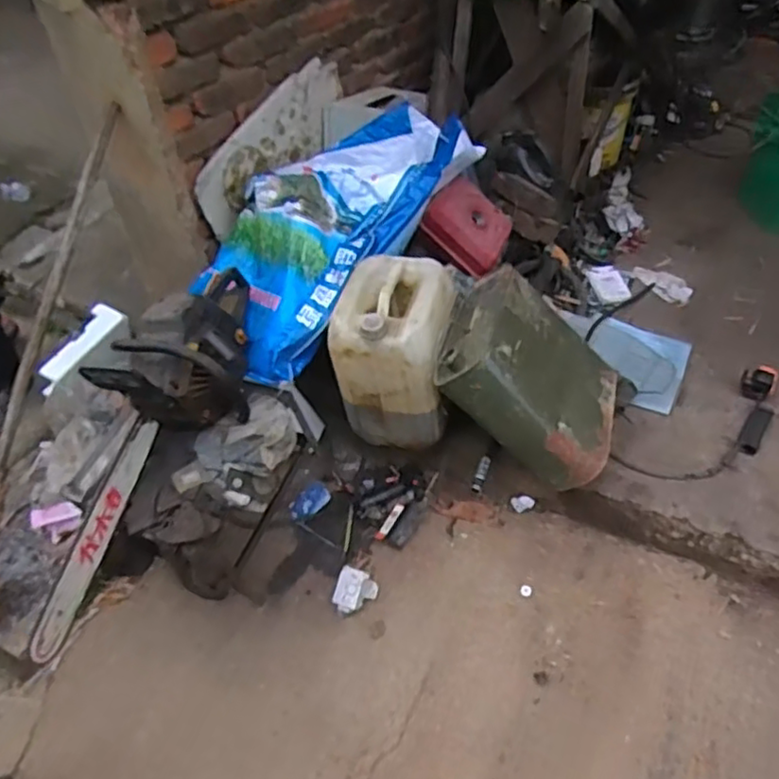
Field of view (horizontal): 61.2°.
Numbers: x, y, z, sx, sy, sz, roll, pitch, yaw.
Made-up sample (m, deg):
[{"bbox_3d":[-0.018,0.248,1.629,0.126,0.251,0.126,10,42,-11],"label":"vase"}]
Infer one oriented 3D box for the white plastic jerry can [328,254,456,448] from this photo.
[{"bbox_3d":[0.021,-0.083,1.469,0.225,0.345,0.259,9,46,14],"label":"white plastic jerry can"}]

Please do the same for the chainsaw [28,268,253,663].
[{"bbox_3d":[-0.466,0.075,1.265,0.195,0.279,0.824,17,69,21],"label":"chainsaw"}]

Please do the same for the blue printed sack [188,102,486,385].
[{"bbox_3d":[-0.146,-0.409,1.592,0.405,0.246,0.803,23,51,26],"label":"blue printed sack"}]

